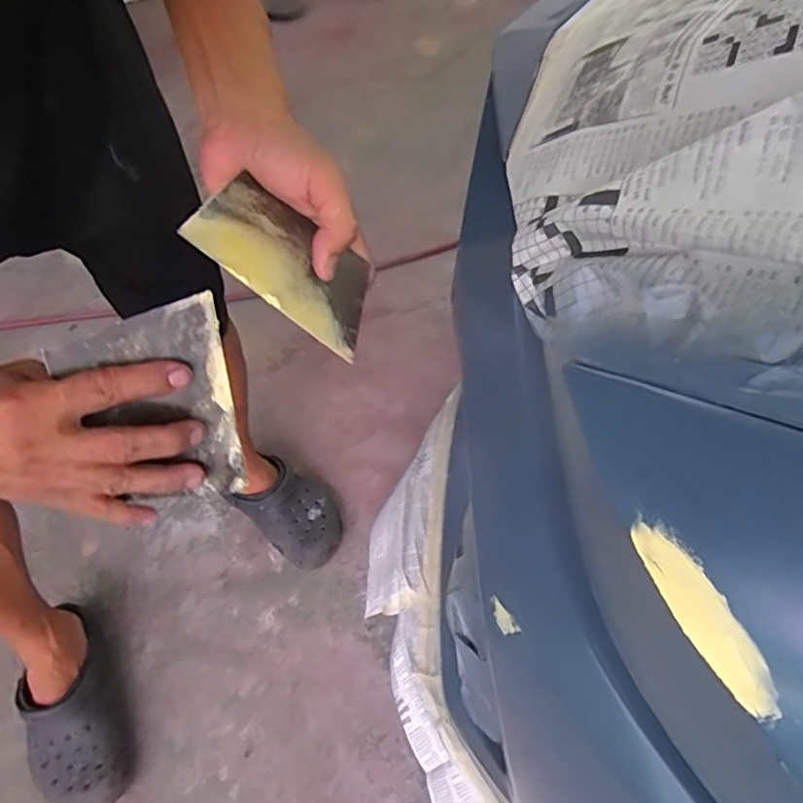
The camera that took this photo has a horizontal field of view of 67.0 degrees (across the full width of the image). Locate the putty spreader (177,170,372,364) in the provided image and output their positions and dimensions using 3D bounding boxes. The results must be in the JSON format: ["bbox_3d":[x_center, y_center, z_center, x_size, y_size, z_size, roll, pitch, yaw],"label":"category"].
[{"bbox_3d":[-0.069,-0.087,0.375,0.118,0.006,0.082,34,45,-28],"label":"putty spreader"}]

